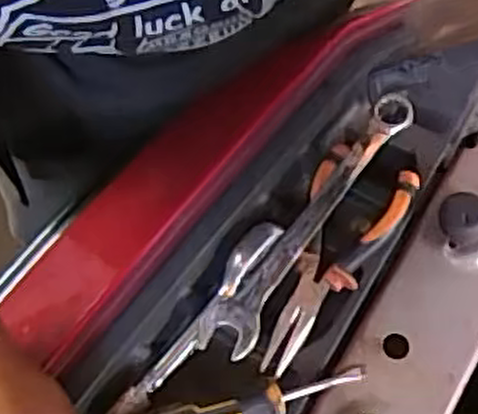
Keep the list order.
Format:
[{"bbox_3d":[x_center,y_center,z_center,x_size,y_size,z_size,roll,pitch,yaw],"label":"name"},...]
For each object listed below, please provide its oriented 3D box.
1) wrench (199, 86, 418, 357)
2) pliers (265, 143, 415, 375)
[{"bbox_3d":[0.047,0.008,0.489,0.034,0.015,0.203,35,70,14],"label":"wrench"},{"bbox_3d":[0.057,0.033,0.483,0.061,0.015,0.149,23,68,10],"label":"pliers"}]

